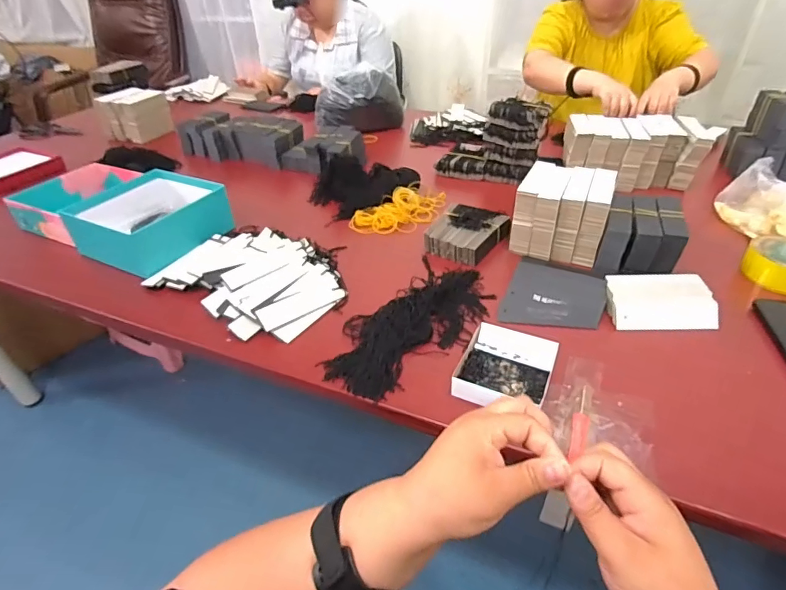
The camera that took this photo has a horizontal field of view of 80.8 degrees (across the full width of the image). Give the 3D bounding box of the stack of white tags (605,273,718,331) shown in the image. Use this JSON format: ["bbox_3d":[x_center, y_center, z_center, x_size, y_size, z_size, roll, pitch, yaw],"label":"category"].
[{"bbox_3d":[0.354,0.008,0.619,0.129,0.029,0.090,0,37,3],"label":"stack of white tags"}]

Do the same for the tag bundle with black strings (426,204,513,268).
[{"bbox_3d":[0.126,-0.108,0.785,0.110,0.040,0.134,22,44,29],"label":"tag bundle with black strings"}]

